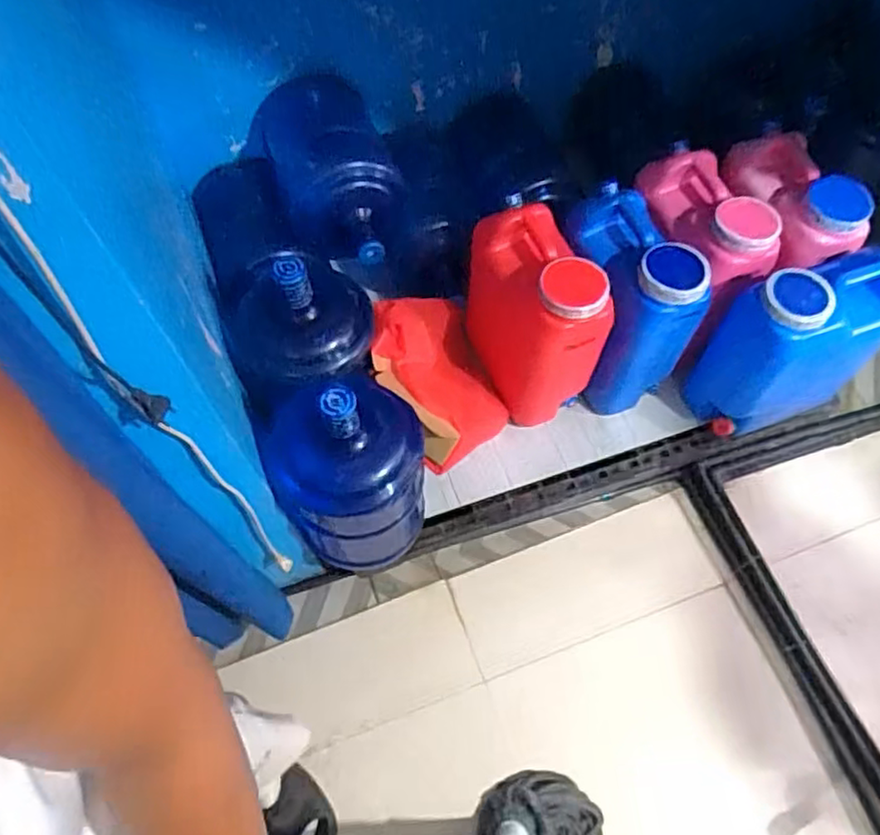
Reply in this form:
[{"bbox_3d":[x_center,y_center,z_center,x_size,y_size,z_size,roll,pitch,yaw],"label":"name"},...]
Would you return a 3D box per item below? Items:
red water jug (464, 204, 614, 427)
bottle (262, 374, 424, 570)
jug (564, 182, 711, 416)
[{"bbox_3d":[0.173,-0.186,1.321,0.197,0.377,0.287,-23,64,-11],"label":"red water jug"},{"bbox_3d":[-0.155,0.079,1.159,0.242,0.438,0.262,0,62,1],"label":"bottle"},{"bbox_3d":[0.367,-0.227,1.355,0.173,0.400,0.291,-16,63,-7],"label":"jug"}]

